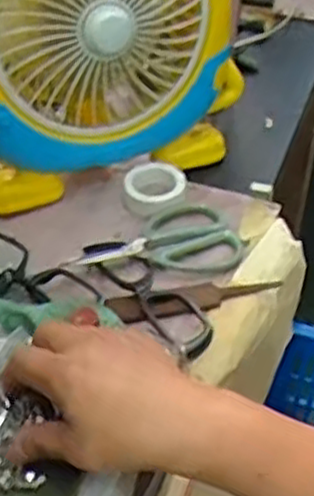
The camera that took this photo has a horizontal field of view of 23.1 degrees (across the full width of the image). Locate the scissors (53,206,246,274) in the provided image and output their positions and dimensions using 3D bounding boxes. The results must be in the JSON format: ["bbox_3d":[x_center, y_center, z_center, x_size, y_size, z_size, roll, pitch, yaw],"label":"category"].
[{"bbox_3d":[-0.003,0.000,0.629,0.138,0.016,0.076,-17,46,-17],"label":"scissors"}]

